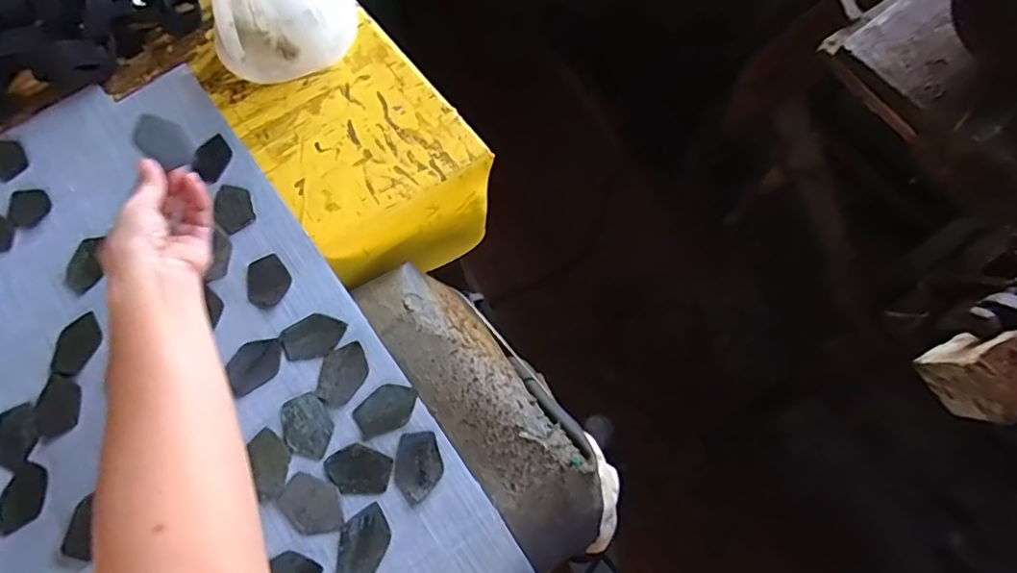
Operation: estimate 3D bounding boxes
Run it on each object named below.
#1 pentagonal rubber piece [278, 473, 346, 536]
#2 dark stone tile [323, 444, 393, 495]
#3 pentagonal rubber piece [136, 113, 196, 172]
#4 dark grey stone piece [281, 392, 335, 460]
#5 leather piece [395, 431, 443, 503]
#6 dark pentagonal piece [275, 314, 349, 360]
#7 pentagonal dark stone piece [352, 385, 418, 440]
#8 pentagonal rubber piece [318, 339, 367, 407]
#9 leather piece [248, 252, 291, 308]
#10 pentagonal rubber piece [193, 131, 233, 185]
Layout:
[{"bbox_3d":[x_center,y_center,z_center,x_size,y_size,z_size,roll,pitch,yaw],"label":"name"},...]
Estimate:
[{"bbox_3d":[-0.153,0.171,0.446,0.052,0.008,0.037,39,75,17],"label":"pentagonal rubber piece"},{"bbox_3d":[-0.121,0.148,0.458,0.051,0.007,0.037,7,68,6],"label":"dark stone tile"},{"bbox_3d":[-0.281,-0.119,0.466,0.044,0.009,0.032,27,79,-29],"label":"pentagonal rubber piece"},{"bbox_3d":[-0.165,0.115,0.465,0.036,0.006,0.052,-26,69,-8],"label":"dark grey stone piece"},{"bbox_3d":[-0.072,0.144,0.458,0.036,0.004,0.052,-1,68,3],"label":"leather piece"},{"bbox_3d":[-0.169,0.044,0.493,0.052,0.004,0.035,-26,81,-14],"label":"dark pentagonal piece"},{"bbox_3d":[-0.102,0.103,0.475,0.052,0.004,0.036,-31,69,-10],"label":"pentagonal dark stone piece"},{"bbox_3d":[-0.140,0.073,0.482,0.037,0.004,0.053,6,68,5],"label":"pentagonal rubber piece"},{"bbox_3d":[-0.217,-0.005,0.514,0.037,0.005,0.053,-12,68,-2],"label":"leather piece"},{"bbox_3d":[-0.297,-0.130,0.570,0.033,0.006,0.053,13,69,8],"label":"pentagonal rubber piece"}]

